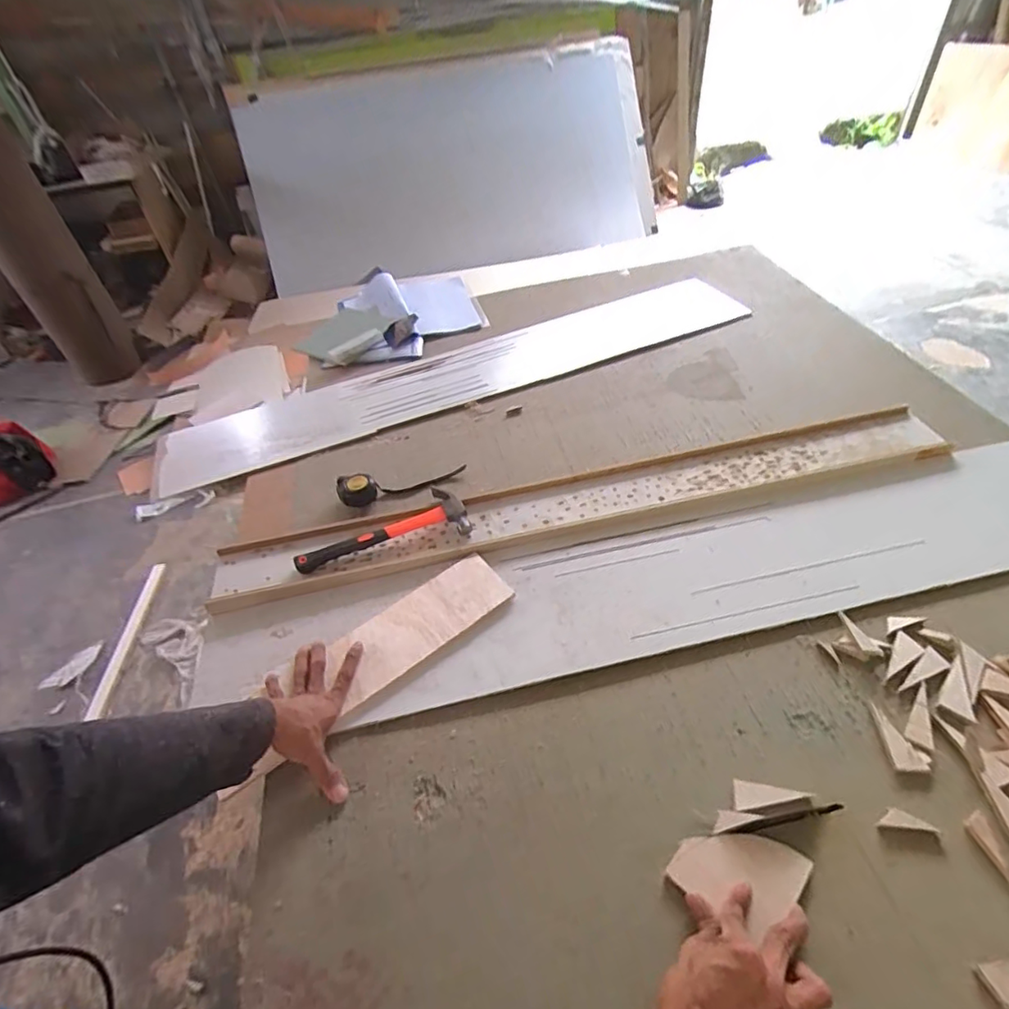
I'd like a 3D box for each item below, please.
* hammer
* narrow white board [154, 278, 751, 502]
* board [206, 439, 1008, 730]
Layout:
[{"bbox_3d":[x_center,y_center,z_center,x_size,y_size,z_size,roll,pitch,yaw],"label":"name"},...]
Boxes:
[{"bbox_3d":[-0.192,0.035,0.867,0.264,0.028,0.099,-14,47,-6],"label":"hammer"},{"bbox_3d":[-0.085,-0.302,1.215,1.285,0.031,0.247,-19,47,-11],"label":"narrow white board"},{"bbox_3d":[0.285,0.087,0.775,1.377,0.023,0.221,-12,46,-4],"label":"board"}]

